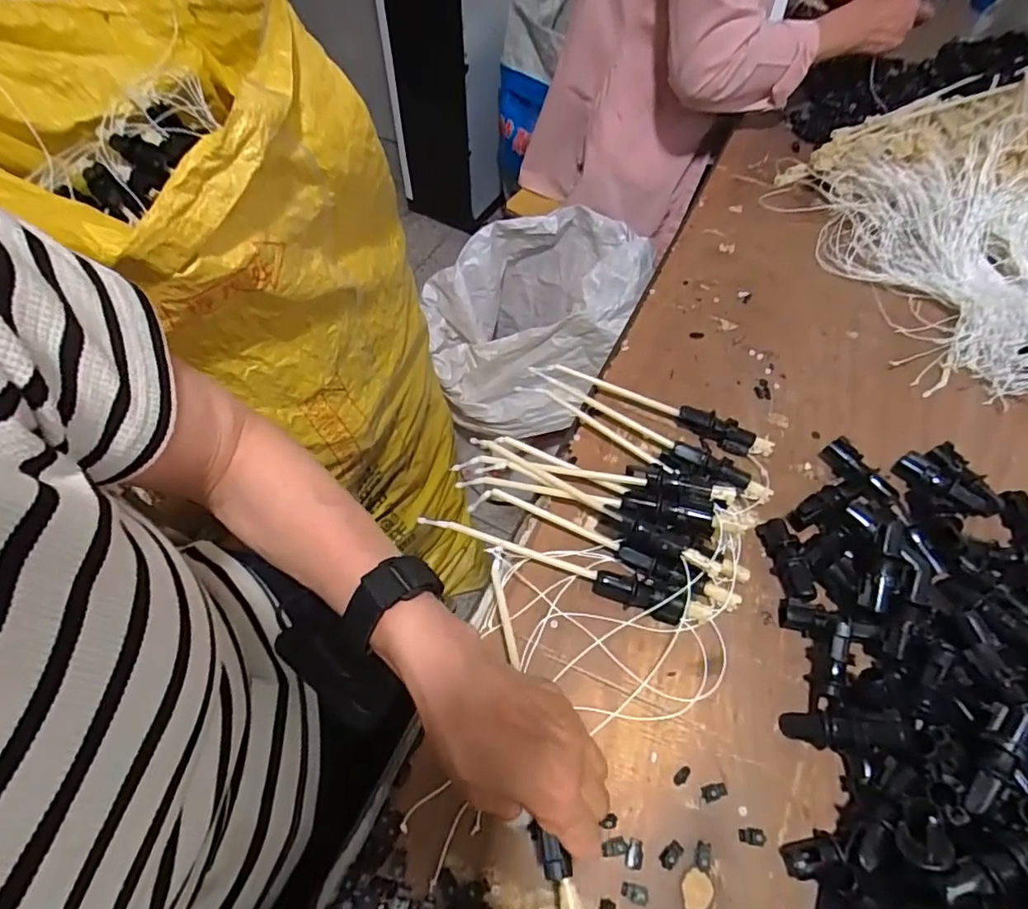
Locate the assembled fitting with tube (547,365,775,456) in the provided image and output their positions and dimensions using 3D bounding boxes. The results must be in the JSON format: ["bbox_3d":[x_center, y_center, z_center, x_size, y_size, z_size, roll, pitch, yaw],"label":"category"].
[{"bbox_3d":[0.128,-0.041,0.498,0.198,0.027,0.021,23,61,12],"label":"assembled fitting with tube"}]

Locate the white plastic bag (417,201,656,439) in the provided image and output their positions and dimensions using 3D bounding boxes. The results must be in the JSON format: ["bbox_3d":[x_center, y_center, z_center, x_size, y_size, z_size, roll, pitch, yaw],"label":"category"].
[{"bbox_3d":[0.019,-0.224,0.917,0.292,0.256,0.259,-28,63,-17],"label":"white plastic bag"}]

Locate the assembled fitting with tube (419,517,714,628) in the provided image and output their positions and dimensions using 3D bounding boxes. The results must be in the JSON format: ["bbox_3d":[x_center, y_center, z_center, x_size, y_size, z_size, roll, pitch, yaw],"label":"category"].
[{"bbox_3d":[0.036,0.086,0.425,0.222,0.026,0.023,16,59,8],"label":"assembled fitting with tube"}]

